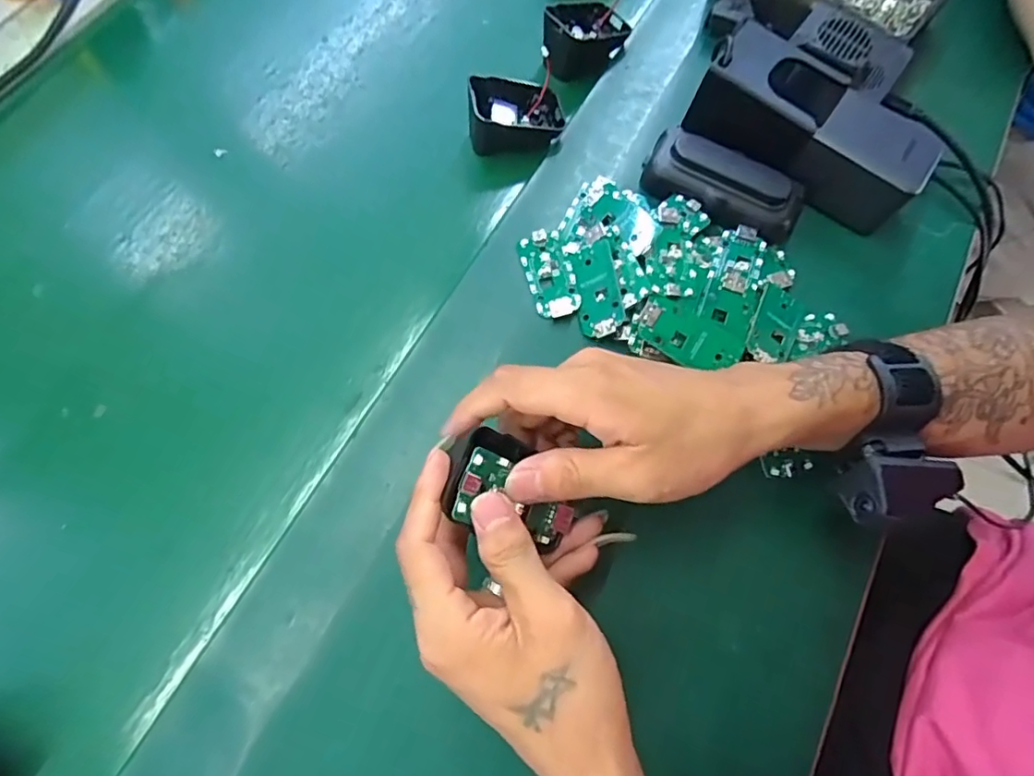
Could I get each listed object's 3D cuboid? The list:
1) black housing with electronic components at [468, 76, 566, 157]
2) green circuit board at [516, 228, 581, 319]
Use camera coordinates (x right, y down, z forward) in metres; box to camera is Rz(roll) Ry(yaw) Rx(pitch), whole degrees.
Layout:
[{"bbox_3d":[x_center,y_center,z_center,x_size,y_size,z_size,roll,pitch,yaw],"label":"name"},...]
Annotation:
[{"bbox_3d":[0.001,-0.200,0.403,0.068,0.033,0.048,-2,70,-3],"label":"black housing with electronic components"},{"bbox_3d":[0.021,-0.074,0.370,0.029,0.008,0.063,-14,71,-7],"label":"green circuit board"}]

